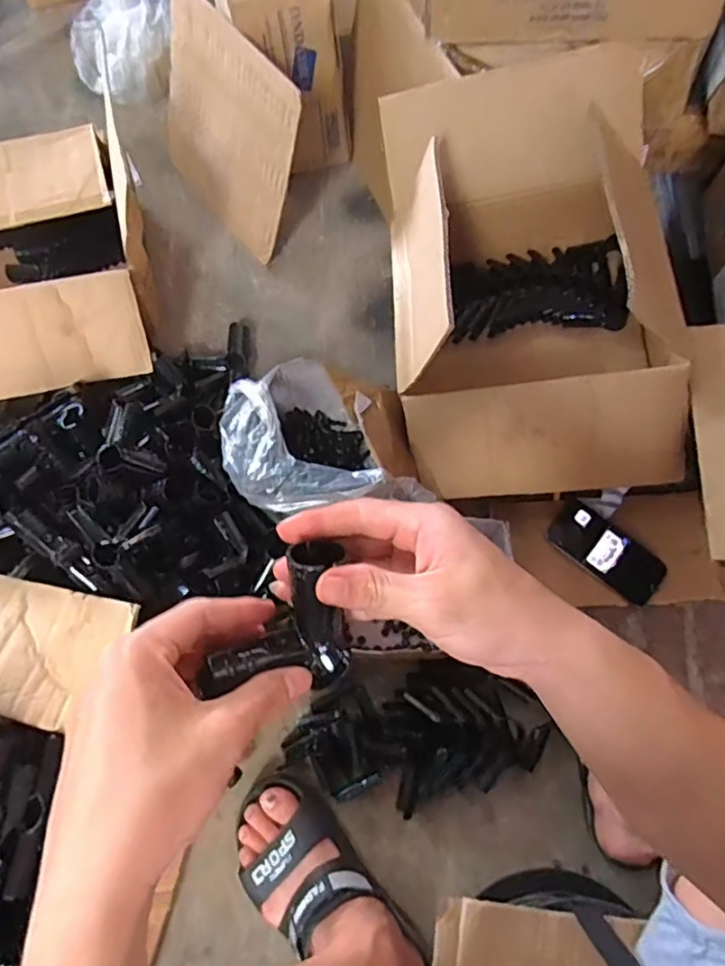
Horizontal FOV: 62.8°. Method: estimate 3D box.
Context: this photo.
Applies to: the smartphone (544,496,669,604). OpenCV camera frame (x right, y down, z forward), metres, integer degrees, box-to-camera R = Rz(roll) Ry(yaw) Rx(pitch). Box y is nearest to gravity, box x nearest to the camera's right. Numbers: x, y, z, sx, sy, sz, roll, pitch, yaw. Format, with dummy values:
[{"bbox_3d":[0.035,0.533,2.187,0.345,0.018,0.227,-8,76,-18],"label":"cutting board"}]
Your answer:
[{"bbox_3d":[0.315,0.087,0.760,0.150,0.017,0.071,39,75,13],"label":"smartphone"}]

